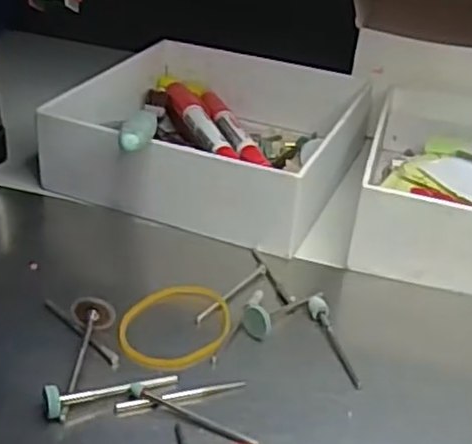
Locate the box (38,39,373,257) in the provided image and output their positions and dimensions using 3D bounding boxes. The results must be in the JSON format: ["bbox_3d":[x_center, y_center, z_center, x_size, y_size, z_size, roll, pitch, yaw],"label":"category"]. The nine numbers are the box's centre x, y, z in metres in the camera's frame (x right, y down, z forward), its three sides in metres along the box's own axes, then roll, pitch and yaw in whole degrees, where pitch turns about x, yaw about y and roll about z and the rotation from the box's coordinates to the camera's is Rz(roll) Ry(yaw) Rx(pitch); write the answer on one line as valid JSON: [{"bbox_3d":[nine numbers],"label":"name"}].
[{"bbox_3d":[-0.003,-0.052,0.378,0.142,0.039,0.155,15,33,16],"label":"box"}]

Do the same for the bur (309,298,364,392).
[{"bbox_3d":[0.035,0.043,0.261,0.007,0.005,0.046,-2,32,-11],"label":"bur"}]

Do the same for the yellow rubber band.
[{"bbox_3d":[-0.021,0.039,0.263,0.044,0.005,0.036,-27,49,-35],"label":"yellow rubber band"}]

